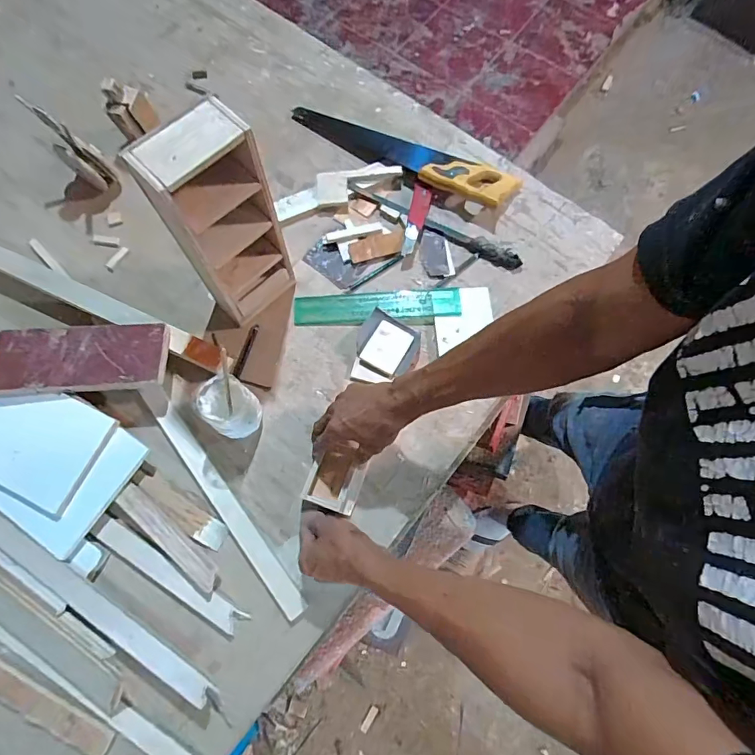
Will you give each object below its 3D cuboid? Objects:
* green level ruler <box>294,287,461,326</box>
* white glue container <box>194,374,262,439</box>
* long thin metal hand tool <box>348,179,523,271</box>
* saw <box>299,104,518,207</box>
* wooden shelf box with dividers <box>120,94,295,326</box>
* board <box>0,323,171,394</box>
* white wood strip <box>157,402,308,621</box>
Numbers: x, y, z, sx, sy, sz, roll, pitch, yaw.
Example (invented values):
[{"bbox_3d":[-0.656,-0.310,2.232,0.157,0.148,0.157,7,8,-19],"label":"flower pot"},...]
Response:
[{"bbox_3d":[-0.001,-0.106,0.685,0.249,0.009,0.054,-2,74,3],"label":"green level ruler"},{"bbox_3d":[-0.193,0.040,0.596,0.067,0.091,0.062,0,71,1],"label":"white glue container"},{"bbox_3d":[0.090,-0.251,0.731,0.308,0.014,0.031,28,74,10],"label":"long thin metal hand tool"},{"bbox_3d":[0.035,-0.391,0.763,0.421,0.039,0.101,27,74,9],"label":"saw"},{"bbox_3d":[-0.181,-0.178,0.560,0.105,0.286,0.063,-43,76,-13],"label":"wooden shelf box with dividers"},{"bbox_3d":[-0.398,-0.028,0.601,0.220,0.019,0.091,-4,74,0],"label":"board"},{"bbox_3d":[-0.194,0.169,0.585,0.030,0.015,0.314,-37,75,-11],"label":"white wood strip"}]

